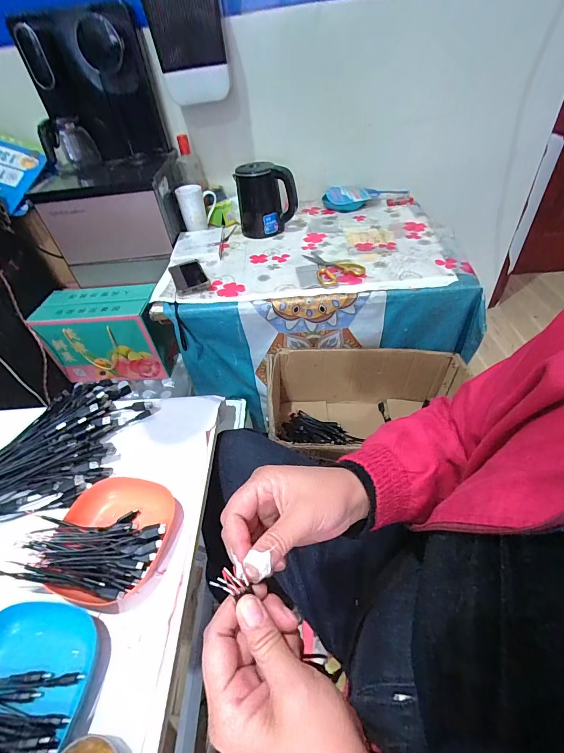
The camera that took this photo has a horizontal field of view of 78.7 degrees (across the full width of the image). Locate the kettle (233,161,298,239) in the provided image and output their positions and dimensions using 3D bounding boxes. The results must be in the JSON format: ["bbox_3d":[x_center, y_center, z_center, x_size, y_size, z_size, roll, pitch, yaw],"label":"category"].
[{"bbox_3d":[-0.043,-0.512,0.984,0.170,0.171,0.133,-7,45,0],"label":"kettle"}]

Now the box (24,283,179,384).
[{"bbox_3d":[-0.514,-0.128,1.043,0.321,0.233,0.162,-4,45,3],"label":"box"}]

